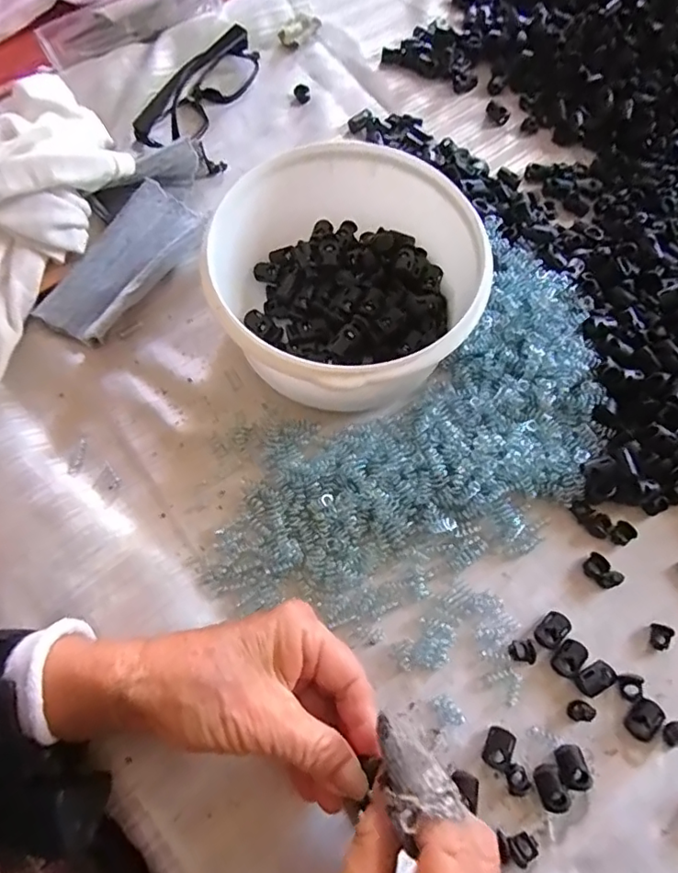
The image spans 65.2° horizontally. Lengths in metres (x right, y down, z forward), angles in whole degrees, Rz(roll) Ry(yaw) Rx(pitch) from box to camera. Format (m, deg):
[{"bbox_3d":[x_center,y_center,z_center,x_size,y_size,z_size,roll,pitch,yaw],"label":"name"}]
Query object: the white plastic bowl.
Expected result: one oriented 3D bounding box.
[{"bbox_3d":[0.006,-0.094,0.326,0.142,0.073,0.155,1,69,-1],"label":"white plastic bowl"}]

